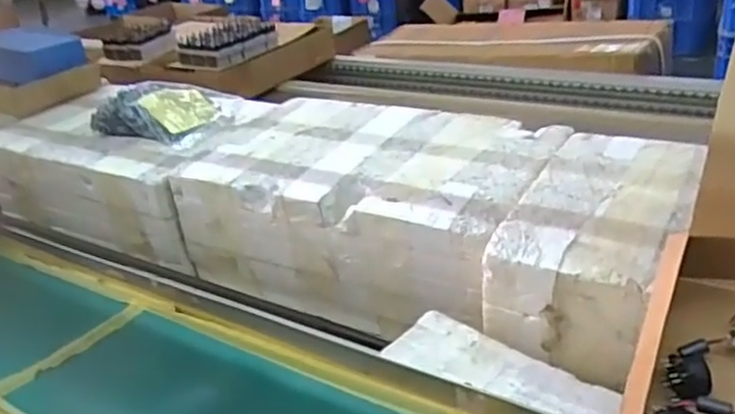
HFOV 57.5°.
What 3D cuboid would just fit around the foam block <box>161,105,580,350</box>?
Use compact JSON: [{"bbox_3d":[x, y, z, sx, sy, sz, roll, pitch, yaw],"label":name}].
[{"bbox_3d":[-0.001,-0.006,0.886,0.461,0.157,0.291,10,31,29],"label":"foam block"}]

